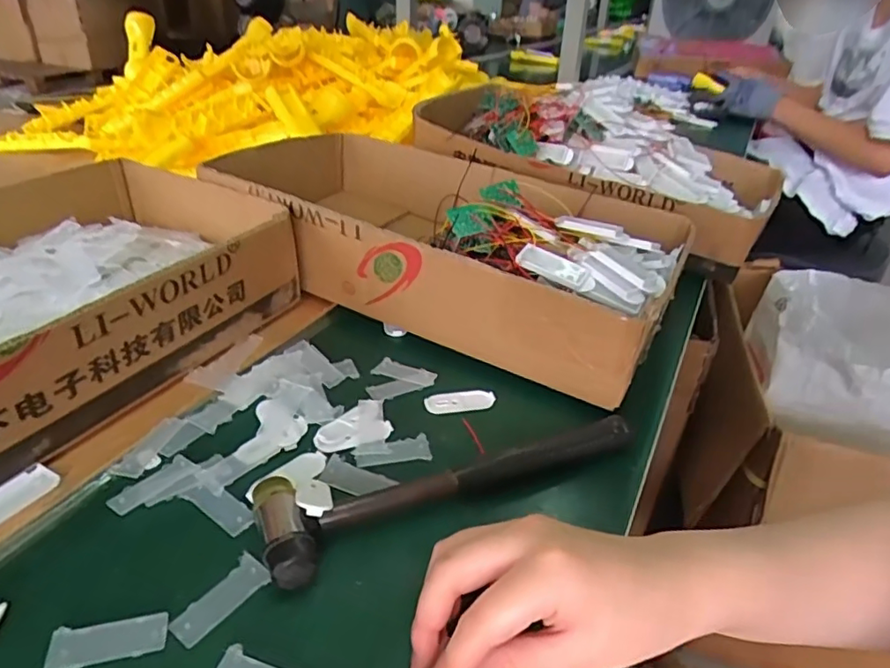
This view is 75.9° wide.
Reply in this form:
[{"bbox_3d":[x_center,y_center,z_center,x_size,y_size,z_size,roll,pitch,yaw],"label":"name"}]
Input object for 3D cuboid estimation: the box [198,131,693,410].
[{"bbox_3d":[-0.010,-0.095,0.537,0.429,0.096,0.230,18,36,23],"label":"box"}]

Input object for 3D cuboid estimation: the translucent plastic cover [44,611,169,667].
[{"bbox_3d":[-0.152,0.139,0.257,0.048,0.004,0.020,-4,33,-10],"label":"translucent plastic cover"}]

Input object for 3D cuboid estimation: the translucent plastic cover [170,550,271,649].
[{"bbox_3d":[-0.110,0.128,0.278,0.021,0.004,0.046,25,39,31],"label":"translucent plastic cover"}]

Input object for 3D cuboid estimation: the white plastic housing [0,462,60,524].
[{"bbox_3d":[-0.239,0.093,0.306,0.020,0.009,0.057,18,36,23],"label":"white plastic housing"}]

